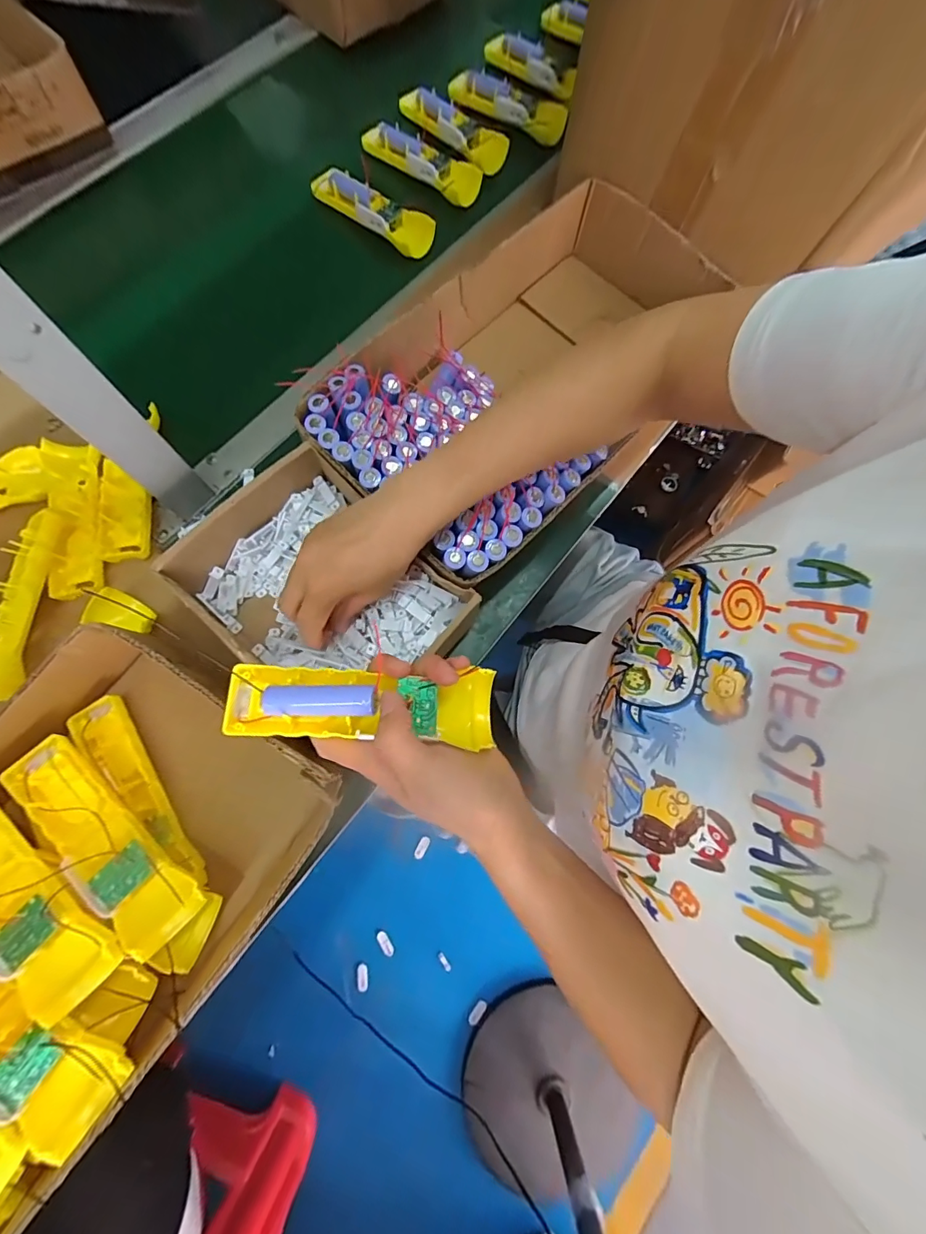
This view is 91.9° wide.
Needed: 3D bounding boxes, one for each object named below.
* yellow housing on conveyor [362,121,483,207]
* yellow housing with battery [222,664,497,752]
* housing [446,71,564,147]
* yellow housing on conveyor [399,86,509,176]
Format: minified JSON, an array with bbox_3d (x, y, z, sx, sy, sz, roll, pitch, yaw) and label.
[{"bbox_3d":[-0.054,-0.547,0.532,0.150,0.026,0.043,26,77,5],"label":"yellow housing on conveyor"},{"bbox_3d":[-0.060,0.053,0.278,0.163,0.037,0.044,5,76,-11],"label":"yellow housing with battery"},{"bbox_3d":[0.053,-0.641,0.558,0.163,0.033,0.031,33,78,6],"label":"housing"},{"bbox_3d":[-0.014,-0.602,0.549,0.043,0.028,0.156,-41,81,-10],"label":"yellow housing on conveyor"}]

